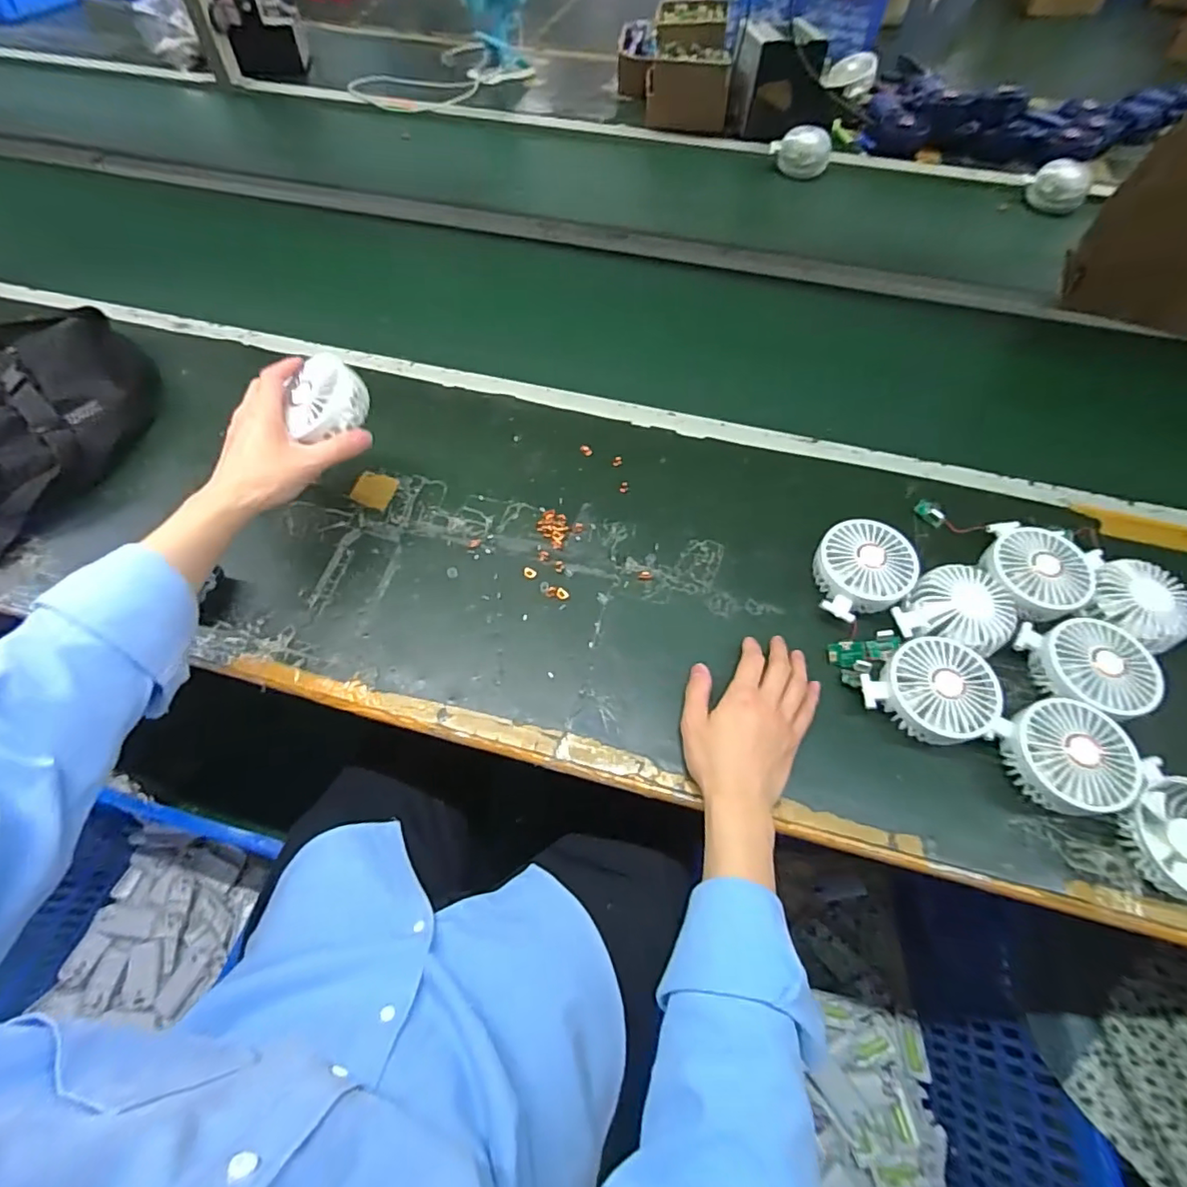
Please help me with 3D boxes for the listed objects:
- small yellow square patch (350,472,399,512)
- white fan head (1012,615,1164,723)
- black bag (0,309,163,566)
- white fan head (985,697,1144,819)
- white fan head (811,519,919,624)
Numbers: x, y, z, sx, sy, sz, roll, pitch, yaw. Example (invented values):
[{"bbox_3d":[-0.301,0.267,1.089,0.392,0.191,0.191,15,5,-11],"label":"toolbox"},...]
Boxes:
[{"bbox_3d":[-0.243,-0.114,0.635,0.046,0.004,0.042,17,61,9],"label":"small yellow square patch"},{"bbox_3d":[0.429,0.066,0.501,0.095,0.038,0.093,-3,60,-3],"label":"white fan head"},{"bbox_3d":[-0.604,-0.173,0.624,0.154,0.089,0.327,1,60,0],"label":"black bag"},{"bbox_3d":[0.385,0.134,0.469,0.085,0.048,0.085,0,60,0],"label":"white fan head"},{"bbox_3d":[0.262,-0.024,0.559,0.106,0.043,0.090,-18,61,-11],"label":"white fan head"}]

